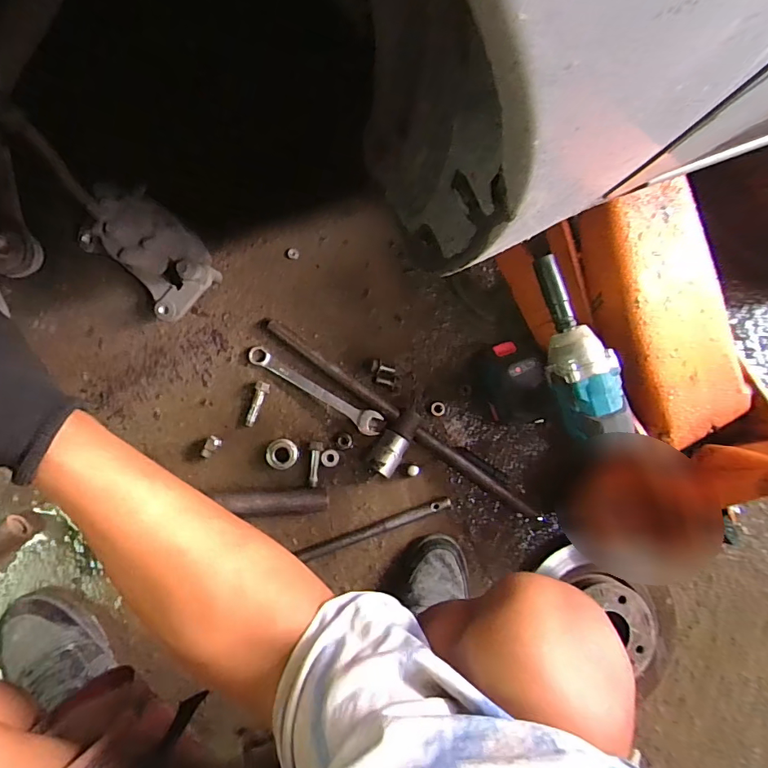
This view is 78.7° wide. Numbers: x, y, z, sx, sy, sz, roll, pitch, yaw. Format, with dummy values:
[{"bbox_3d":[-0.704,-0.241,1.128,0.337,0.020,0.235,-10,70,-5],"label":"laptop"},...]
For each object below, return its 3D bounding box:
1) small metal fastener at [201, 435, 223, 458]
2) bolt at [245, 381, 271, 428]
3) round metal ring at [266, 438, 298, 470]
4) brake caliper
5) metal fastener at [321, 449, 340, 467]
[{"bbox_3d":[-0.226,0.083,0.613,0.018,0.019,0.028,36,81,-4],"label":"small metal fastener"},{"bbox_3d":[-0.170,0.027,0.626,0.018,0.014,0.062,18,83,-7],"label":"bolt"},{"bbox_3d":[-0.137,0.094,0.628,0.041,0.015,0.040,1,85,-9],"label":"round metal ring"},{"bbox_3d":[-0.270,-0.153,0.558,0.098,0.099,0.120,-43,92,-9],"label":"brake caliper"},{"bbox_3d":[-0.073,0.101,0.639,0.025,0.005,0.023,2,85,-8],"label":"metal fastener"}]

